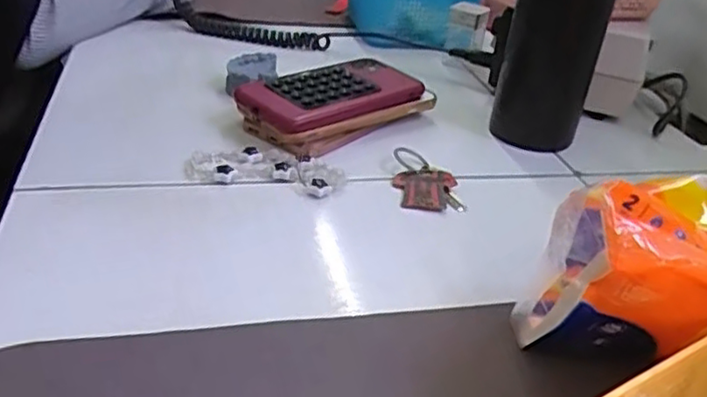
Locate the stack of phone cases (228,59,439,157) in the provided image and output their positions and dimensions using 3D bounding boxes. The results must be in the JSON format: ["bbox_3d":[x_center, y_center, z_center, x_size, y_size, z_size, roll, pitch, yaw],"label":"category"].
[{"bbox_3d":[-0.015,-0.080,0.548,0.151,0.040,0.086,-22,40,-39],"label":"stack of phone cases"}]

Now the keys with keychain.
[{"bbox_3d":[0.052,-0.013,0.472,0.046,0.014,0.066,4,30,-4],"label":"keys with keychain"}]

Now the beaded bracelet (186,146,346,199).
[{"bbox_3d":[-0.063,-0.020,0.466,0.112,0.013,0.045,8,30,3],"label":"beaded bracelet"}]

